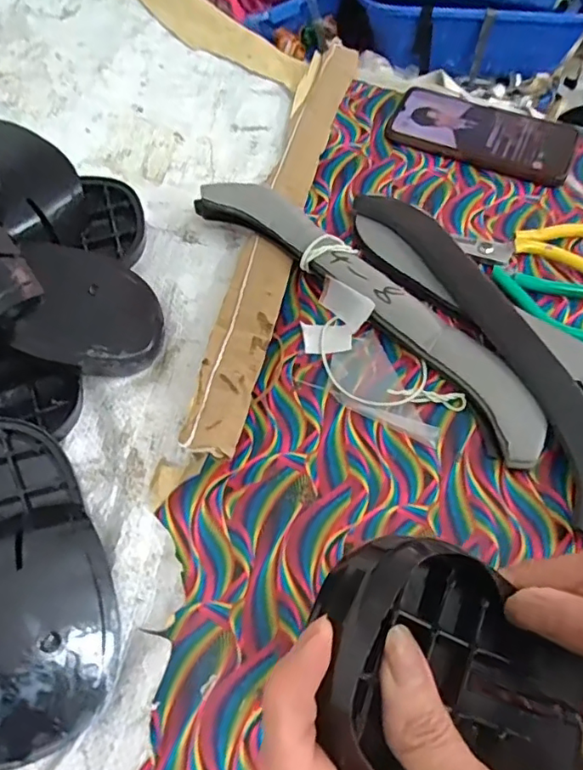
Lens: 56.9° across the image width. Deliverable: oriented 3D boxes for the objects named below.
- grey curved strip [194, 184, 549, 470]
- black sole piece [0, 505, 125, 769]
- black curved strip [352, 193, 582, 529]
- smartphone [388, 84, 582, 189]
[{"bbox_3d":[0.059,-0.062,0.385,0.294,0.034,0.068,40,68,19],"label":"grey curved strip"},{"bbox_3d":[-0.137,0.123,0.278,0.086,0.042,0.118,-14,62,-9],"label":"black sole piece"},{"bbox_3d":[0.139,-0.041,0.379,0.063,0.016,0.287,-23,64,-13],"label":"black curved strip"},{"bbox_3d":[0.170,-0.226,0.482,0.159,0.013,0.073,22,63,10],"label":"smartphone"}]

